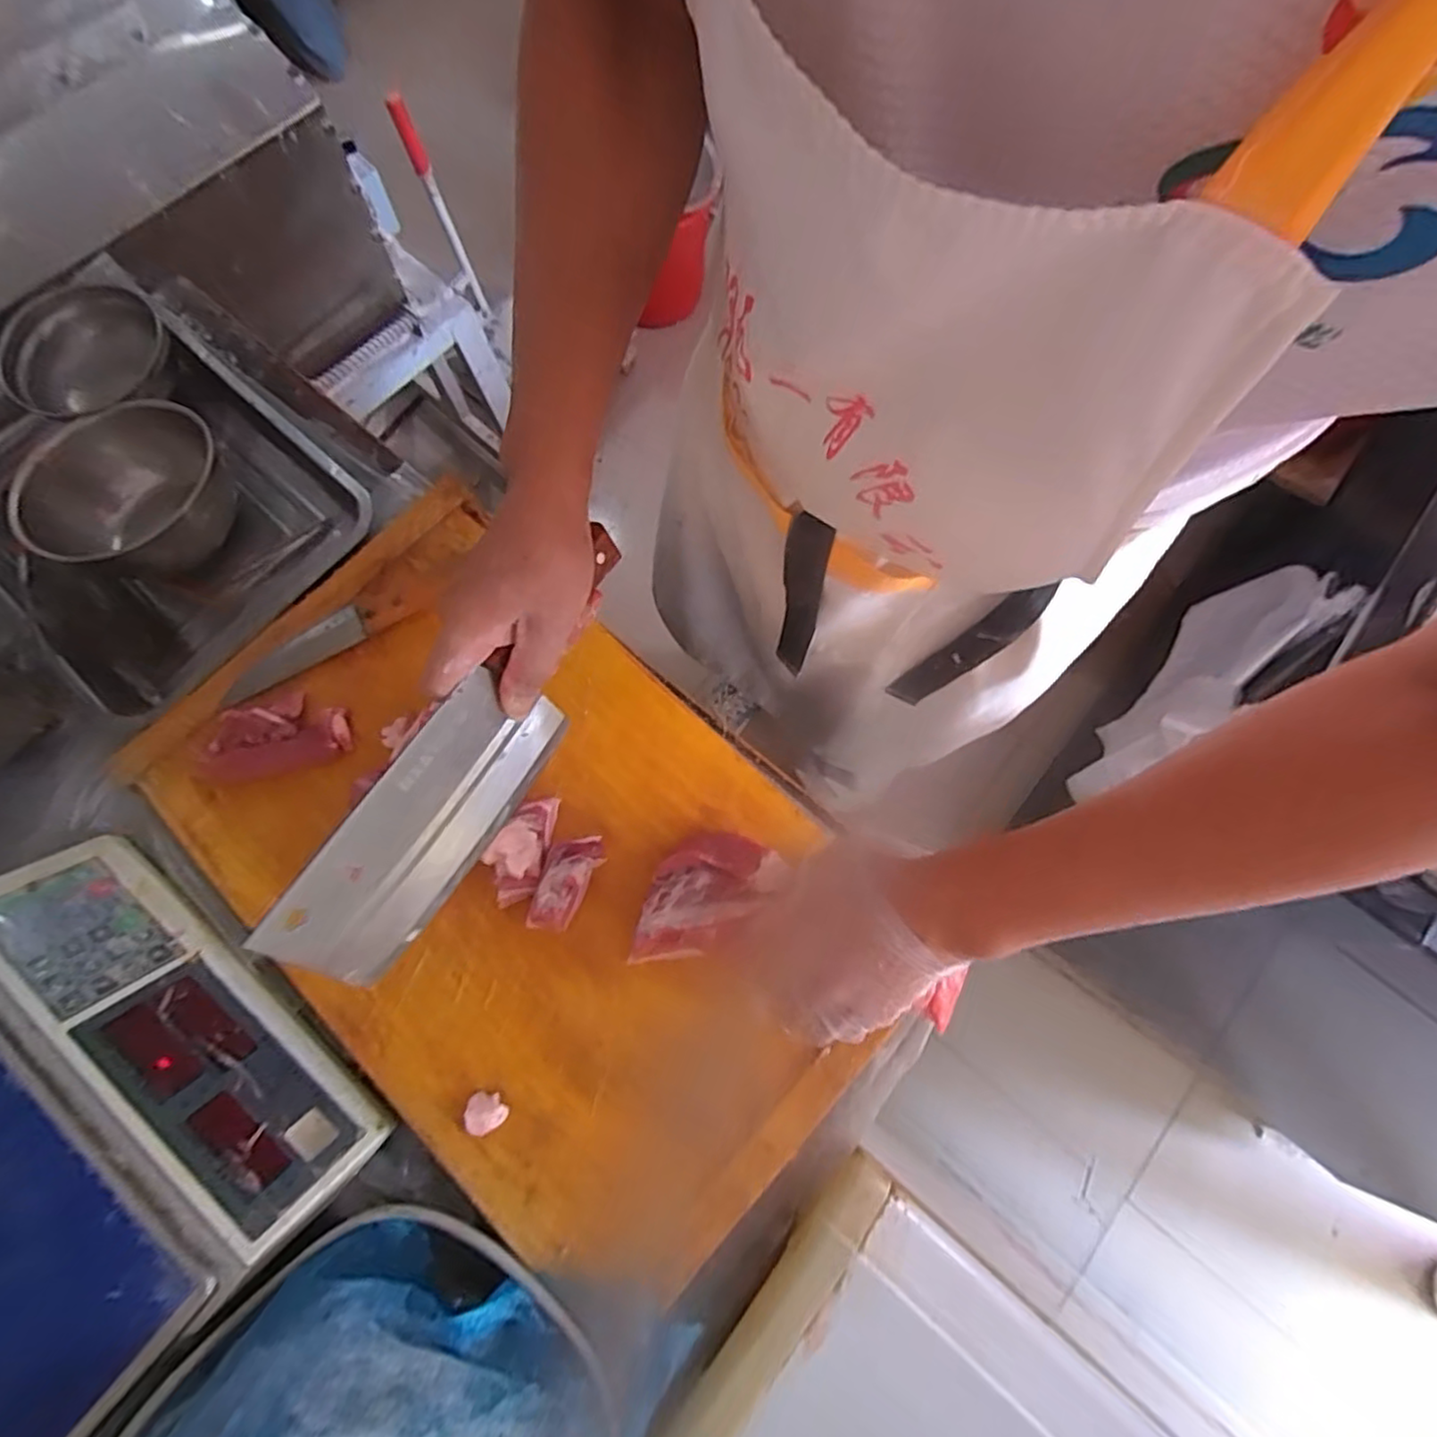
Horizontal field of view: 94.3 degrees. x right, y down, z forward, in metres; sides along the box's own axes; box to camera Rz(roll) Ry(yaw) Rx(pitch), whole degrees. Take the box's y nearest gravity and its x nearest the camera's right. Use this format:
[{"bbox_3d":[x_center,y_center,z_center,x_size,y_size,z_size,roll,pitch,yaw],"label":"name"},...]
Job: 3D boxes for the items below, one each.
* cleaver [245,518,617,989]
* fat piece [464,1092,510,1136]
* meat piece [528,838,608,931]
[{"bbox_3d":[-0.147,0.016,0.419,0.025,0.093,0.301,17,66,35],"label":"cleaver"},{"bbox_3d":[-0.161,0.272,0.461,0.025,0.012,0.025,0,74,-1],"label":"fat piece"},{"bbox_3d":[-0.114,0.121,0.497,0.037,0.033,0.074,28,76,7],"label":"meat piece"}]

